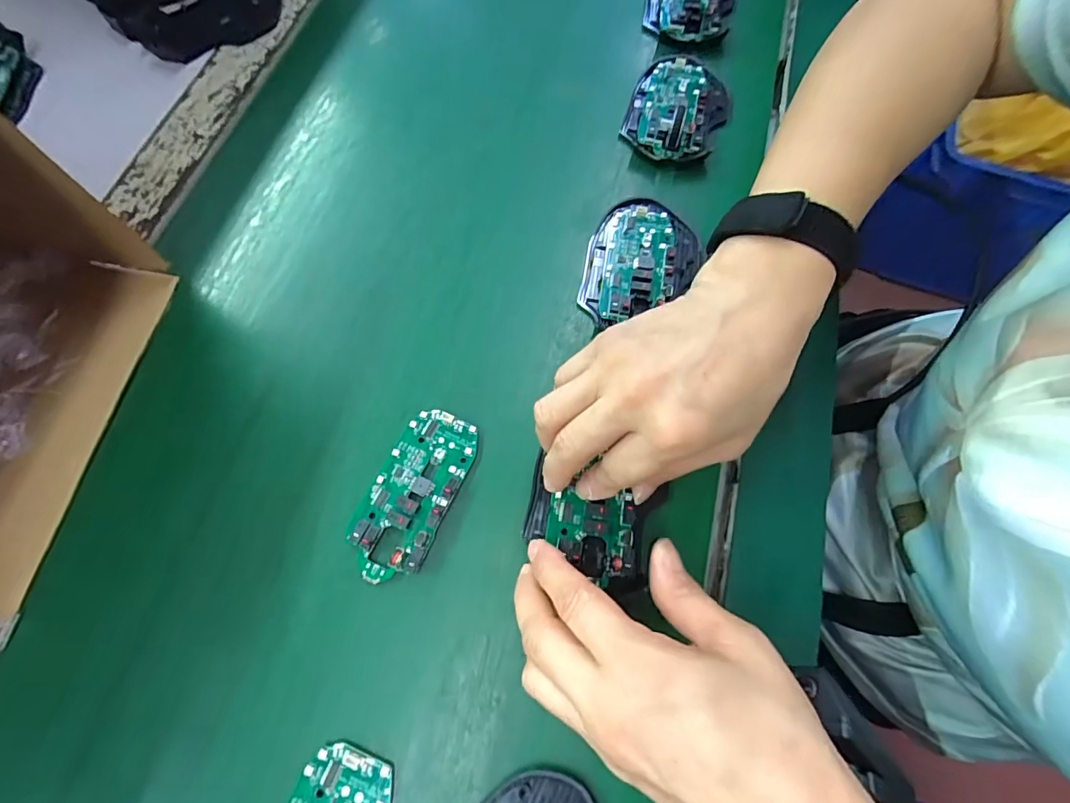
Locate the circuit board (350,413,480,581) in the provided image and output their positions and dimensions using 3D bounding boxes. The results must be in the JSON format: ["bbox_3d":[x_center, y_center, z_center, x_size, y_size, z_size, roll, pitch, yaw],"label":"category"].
[{"bbox_3d":[-0.069,0.051,0.273,0.045,0.012,0.097,23,70,5],"label":"circuit board"}]

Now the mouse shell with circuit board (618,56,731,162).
[{"bbox_3d":[0.115,-0.237,0.382,0.074,0.033,0.117,20,70,5],"label":"mouse shell with circuit board"}]

